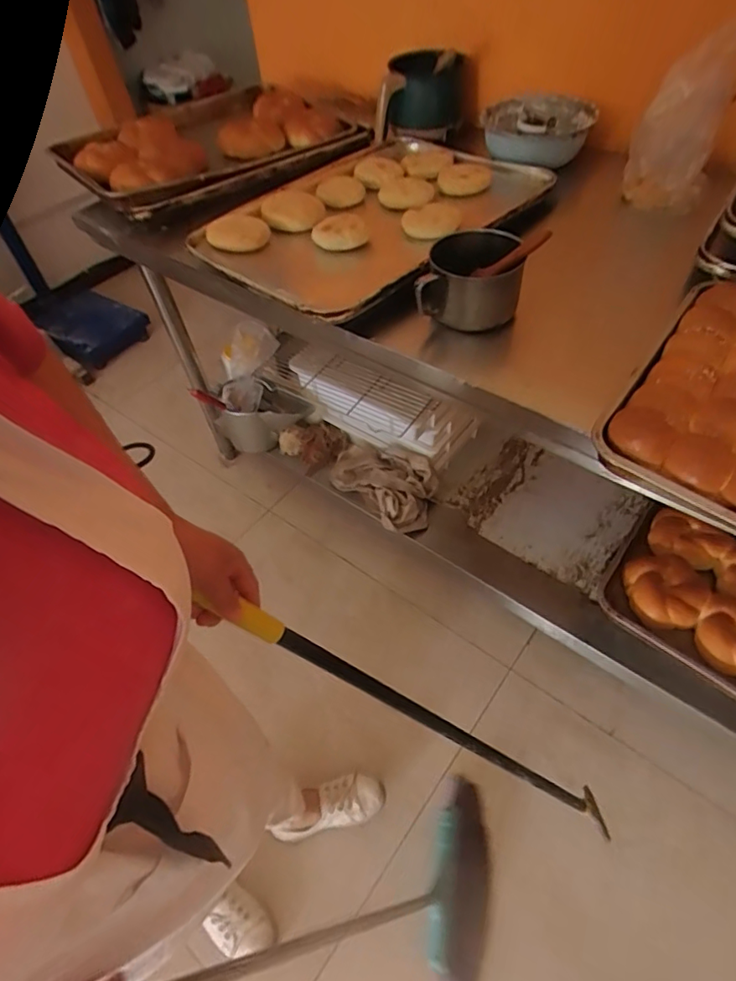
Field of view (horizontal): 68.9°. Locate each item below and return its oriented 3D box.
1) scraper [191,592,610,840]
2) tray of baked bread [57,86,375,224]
[{"bbox_3d":[0.138,0.335,0.713,0.021,0.834,0.047,-27,39,30],"label":"scraper"},{"bbox_3d":[-0.324,-0.759,1.170,0.622,0.096,0.385,-36,56,-20],"label":"tray of baked bread"}]

